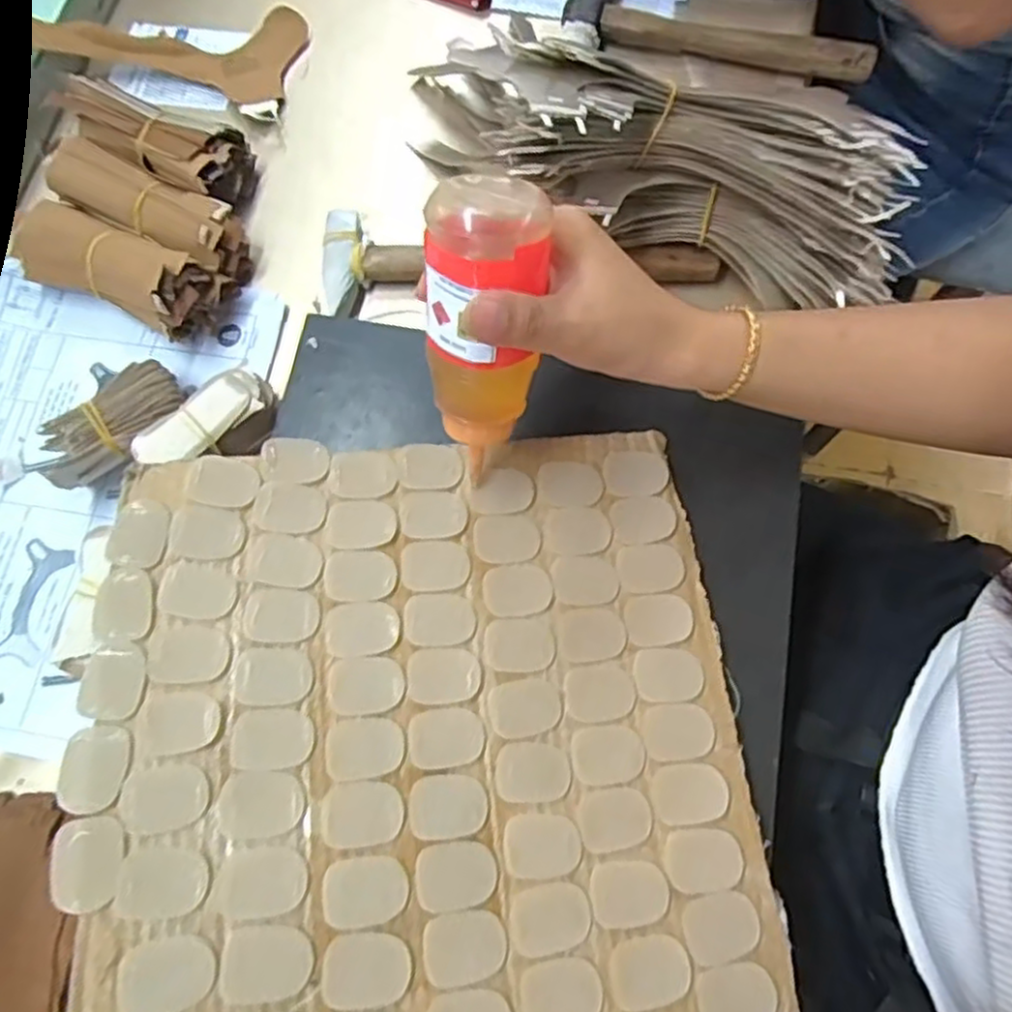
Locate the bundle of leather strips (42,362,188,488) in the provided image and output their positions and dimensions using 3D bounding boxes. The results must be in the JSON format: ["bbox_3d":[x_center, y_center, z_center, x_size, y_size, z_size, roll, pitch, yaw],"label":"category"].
[{"bbox_3d":[-0.231,-0.047,0.423,0.083,0.044,0.046,-37,77,-8],"label":"bundle of leather strips"}]

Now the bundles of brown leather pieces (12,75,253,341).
[{"bbox_3d":[-0.229,-0.191,0.466,0.131,0.046,0.039,27,77,9],"label":"bundles of brown leather pieces"}]

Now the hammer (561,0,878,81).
[{"bbox_3d":[0.151,-0.352,0.511,0.212,0.022,0.084,8,75,4],"label":"hammer"}]

